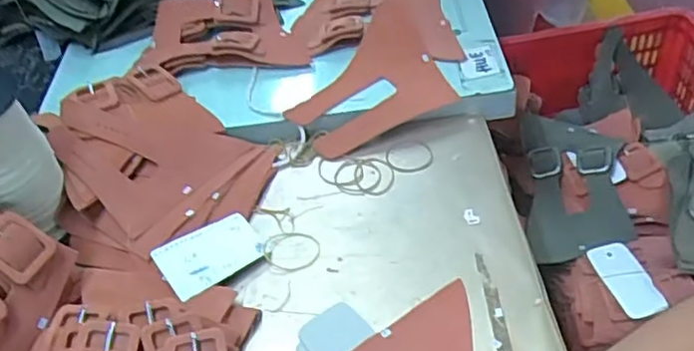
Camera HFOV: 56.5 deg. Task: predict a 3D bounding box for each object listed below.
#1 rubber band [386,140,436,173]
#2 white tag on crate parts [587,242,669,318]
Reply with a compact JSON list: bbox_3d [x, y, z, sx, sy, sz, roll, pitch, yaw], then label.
[{"bbox_3d":[0.064,-0.020,0.660,0.048,0.004,0.044,-5,52,7],"label":"rubber band"},{"bbox_3d":[0.333,0.122,0.766,0.052,0.007,0.105,-16,41,-2],"label":"white tag on crate parts"}]

